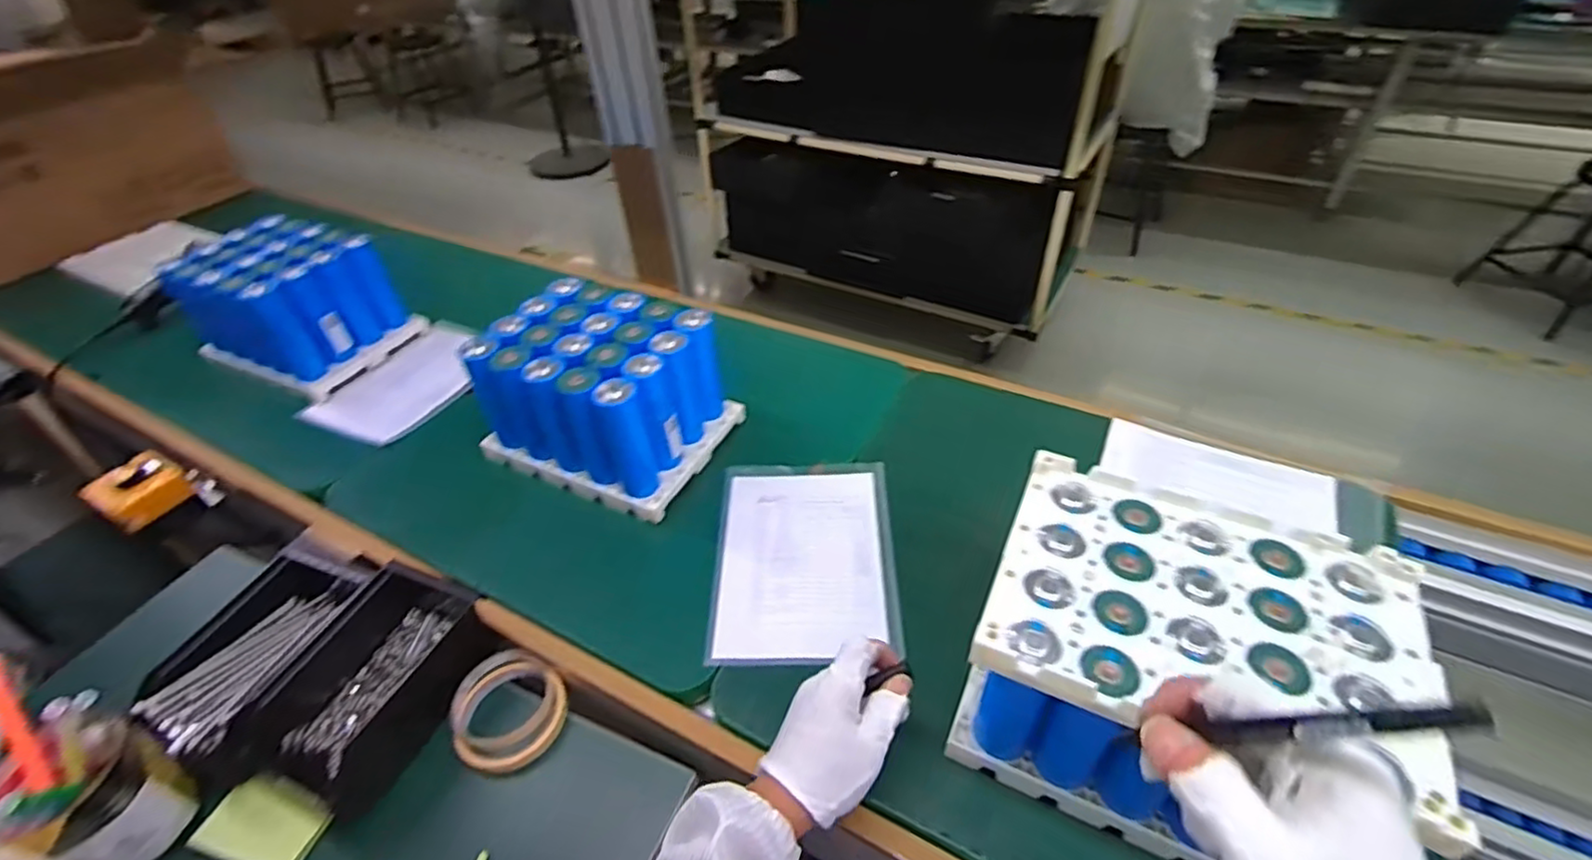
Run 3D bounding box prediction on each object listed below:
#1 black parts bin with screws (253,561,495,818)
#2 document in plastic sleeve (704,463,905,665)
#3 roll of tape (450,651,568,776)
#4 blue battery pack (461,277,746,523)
[{"bbox_3d":[-0.351,0.213,0.569,0.113,0.064,0.179,15,46,19],"label":"black parts bin with screws"},{"bbox_3d":[0.010,0.116,0.634,0.166,0.009,0.227,0,43,0],"label":"document in plastic sleeve"},{"bbox_3d":[-0.246,0.240,0.570,0.089,0.032,0.090,-2,43,2],"label":"roll of tape"},{"bbox_3d":[-0.199,-0.042,0.709,0.220,0.140,0.171,18,47,22],"label":"blue battery pack"}]

